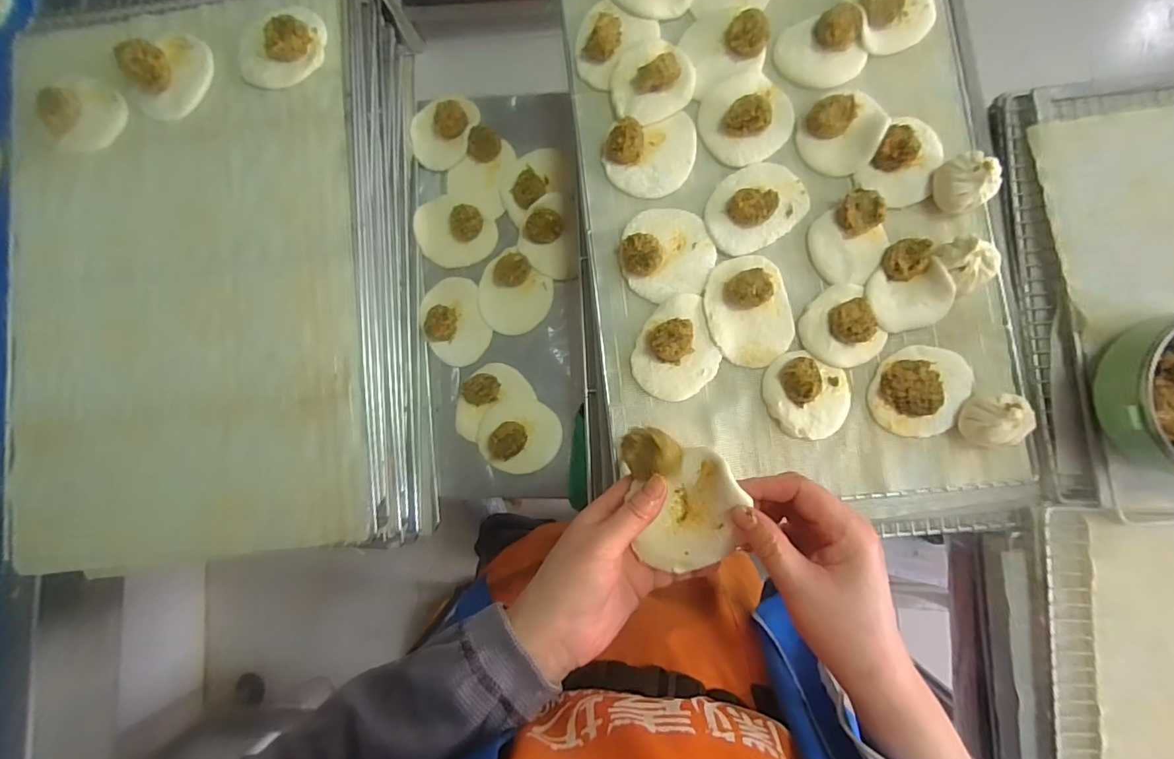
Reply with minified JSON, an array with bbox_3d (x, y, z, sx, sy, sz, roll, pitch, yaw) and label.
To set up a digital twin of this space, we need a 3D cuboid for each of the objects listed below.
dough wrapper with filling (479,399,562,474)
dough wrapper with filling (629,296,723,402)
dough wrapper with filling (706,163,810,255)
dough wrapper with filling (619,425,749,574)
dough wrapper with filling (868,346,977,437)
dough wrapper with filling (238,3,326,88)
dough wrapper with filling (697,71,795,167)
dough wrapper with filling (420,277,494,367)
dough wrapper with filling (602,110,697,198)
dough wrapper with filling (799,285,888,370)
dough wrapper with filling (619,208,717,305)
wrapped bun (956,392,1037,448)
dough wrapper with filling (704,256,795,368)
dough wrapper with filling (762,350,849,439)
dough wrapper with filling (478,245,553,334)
[{"bbox_3d":[-0.080,0.067,0.592,0.095,0.034,0.083,-1,87,4],"label":"dough wrapper with filling"},{"bbox_3d":[0.092,-0.031,0.503,0.079,0.029,0.104,27,89,5],"label":"dough wrapper with filling"},{"bbox_3d":[0.168,-0.176,0.510,0.100,0.025,0.078,-34,86,2],"label":"dough wrapper with filling"},{"bbox_3d":[0.060,0.083,0.341,0.075,0.036,0.095,3,88,4],"label":"dough wrapper with filling"},{"bbox_3d":[0.318,0.010,0.485,0.082,0.020,0.090,0,87,4],"label":"dough wrapper with filling"},{"bbox_3d":[-0.325,-0.354,0.536,0.098,0.026,0.082,-37,86,1],"label":"dough wrapper with filling"},{"bbox_3d":[0.164,-0.269,0.517,0.092,0.029,0.086,0,87,4],"label":"dough wrapper with filling"},{"bbox_3d":[-0.161,-0.070,0.616,0.074,0.026,0.104,-19,86,3],"label":"dough wrapper with filling"},{"bbox_3d":[0.067,-0.227,0.518,0.094,0.025,0.076,-12,87,3],"label":"dough wrapper with filling"},{"bbox_3d":[0.247,-0.051,0.490,0.072,0.025,0.078,0,87,4],"label":"dough wrapper with filling"},{"bbox_3d":[0.081,-0.128,0.512,0.089,0.024,0.092,-13,86,3],"label":"dough wrapper with filling"},{"bbox_3d":[0.370,0.037,0.466,0.040,0.042,0.047,3,88,4],"label":"wrapped bun"},{"bbox_3d":[0.159,-0.068,0.502,0.079,0.021,0.107,-16,86,3],"label":"dough wrapper with filling"},{"bbox_3d":[0.210,0.016,0.488,0.080,0.027,0.074,0,87,4],"label":"dough wrapper with filling"},{"bbox_3d":[-0.093,-0.105,0.617,0.097,0.022,0.086,41,90,5],"label":"dough wrapper with filling"}]

